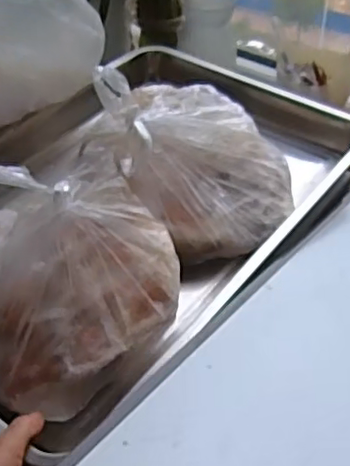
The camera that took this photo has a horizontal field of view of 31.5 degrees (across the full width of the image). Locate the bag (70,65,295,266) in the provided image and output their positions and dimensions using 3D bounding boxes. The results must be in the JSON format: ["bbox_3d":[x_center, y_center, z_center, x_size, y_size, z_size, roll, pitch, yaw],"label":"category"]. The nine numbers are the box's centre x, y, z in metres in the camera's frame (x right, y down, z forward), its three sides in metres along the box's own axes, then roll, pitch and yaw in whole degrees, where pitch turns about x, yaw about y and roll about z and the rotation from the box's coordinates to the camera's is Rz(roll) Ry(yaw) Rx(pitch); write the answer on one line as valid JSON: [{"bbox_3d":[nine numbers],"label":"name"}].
[{"bbox_3d":[0.028,-0.110,0.706,0.220,0.137,0.252,4,45,4],"label":"bag"}]

